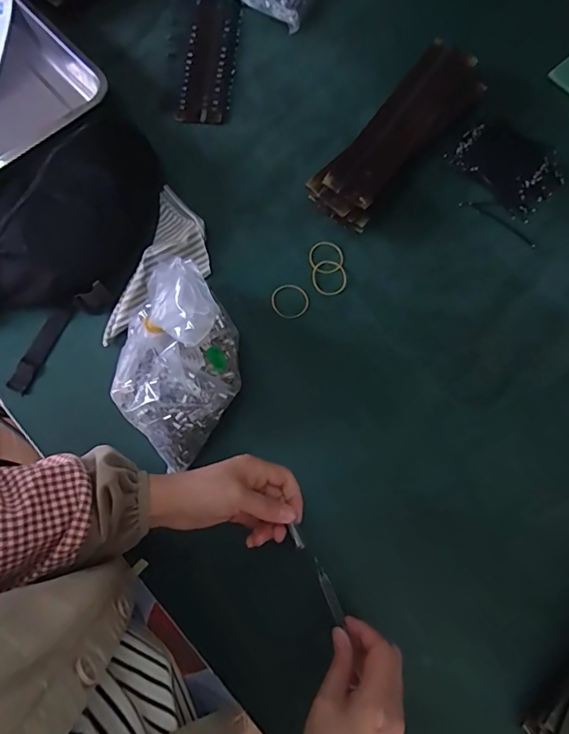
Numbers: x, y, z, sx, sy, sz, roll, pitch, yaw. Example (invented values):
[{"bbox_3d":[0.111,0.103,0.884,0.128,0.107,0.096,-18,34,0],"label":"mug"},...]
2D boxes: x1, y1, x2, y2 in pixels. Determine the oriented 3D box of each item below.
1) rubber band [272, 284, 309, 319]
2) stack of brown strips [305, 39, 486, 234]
[{"bbox_3d":[0.007,-0.083,0.600,0.045,0.004,0.046,0,75,2],"label":"rubber band"},{"bbox_3d":[0.144,-0.293,0.624,0.092,0.057,0.276,39,79,11],"label":"stack of brown strips"}]

